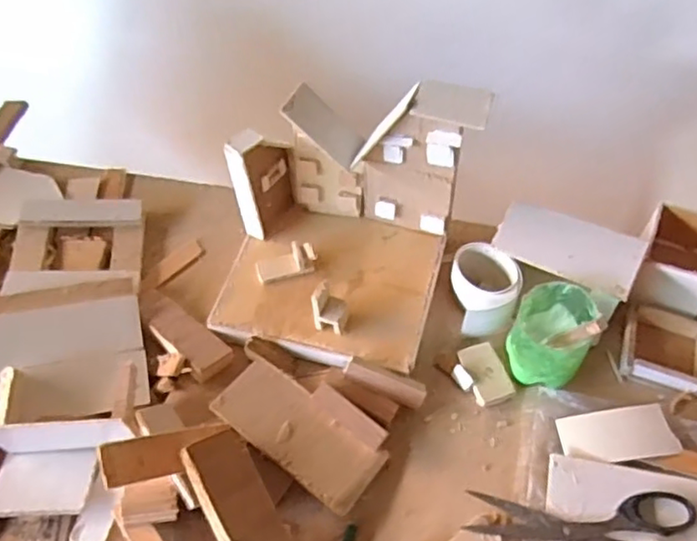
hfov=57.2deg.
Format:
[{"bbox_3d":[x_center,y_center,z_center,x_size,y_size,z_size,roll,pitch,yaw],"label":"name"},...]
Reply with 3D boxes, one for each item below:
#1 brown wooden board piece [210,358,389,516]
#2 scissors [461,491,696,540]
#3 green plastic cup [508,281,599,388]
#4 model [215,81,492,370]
[{"bbox_3d":[-0.039,0.120,0.478,0.128,0.008,0.055,32,64,20],"label":"brown wooden board piece"},{"bbox_3d":[0.160,0.183,0.440,0.148,0.015,0.077,10,58,7],"label":"scissors"},{"bbox_3d":[0.153,0.052,0.492,0.057,0.064,0.062,-2,54,3],"label":"green plastic cup"},{"bbox_3d":[-0.014,-0.035,0.508,0.175,0.137,0.169,11,56,12],"label":"model"}]

